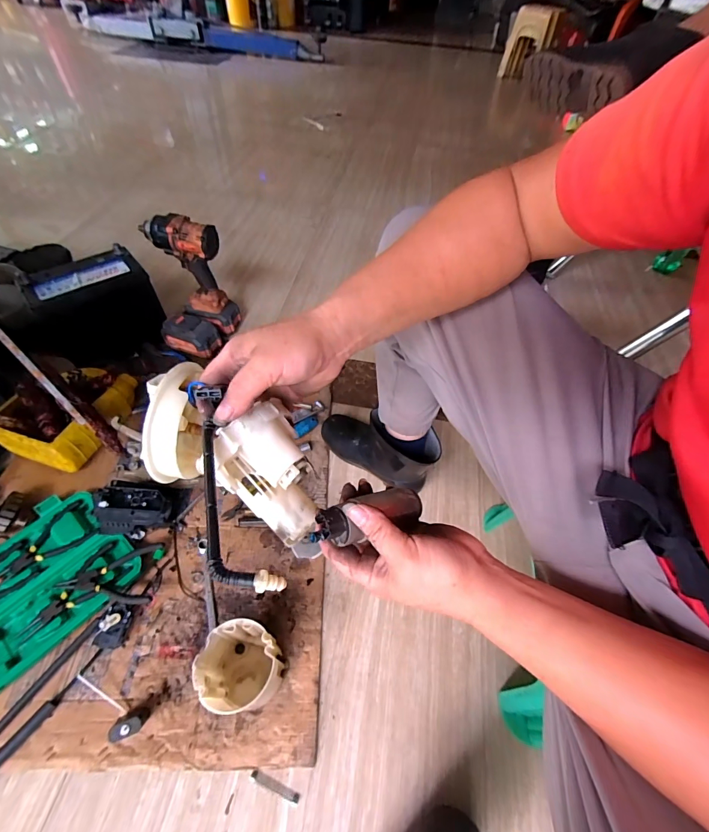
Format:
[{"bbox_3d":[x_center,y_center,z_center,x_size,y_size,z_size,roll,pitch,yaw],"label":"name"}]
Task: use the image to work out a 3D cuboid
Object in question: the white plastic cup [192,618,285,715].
[{"bbox_3d":[-0.157,0.351,0.513,0.099,0.114,0.093,2,54,-3],"label":"white plastic cup"}]

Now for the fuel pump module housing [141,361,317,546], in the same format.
[{"bbox_3d":[-0.107,0.034,0.342,0.176,0.085,0.092,22,62,11],"label":"fuel pump module housing"}]

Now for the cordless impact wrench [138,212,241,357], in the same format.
[{"bbox_3d":[-0.389,-0.305,0.891,0.173,0.305,0.115,-4,28,-4],"label":"cordless impact wrench"}]

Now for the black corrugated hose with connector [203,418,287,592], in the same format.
[{"bbox_3d":[-0.094,0.065,0.280,0.041,0.019,0.142,-20,60,-12],"label":"black corrugated hose with connector"}]

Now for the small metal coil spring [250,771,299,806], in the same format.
[{"bbox_3d":[-0.106,0.493,0.494,0.069,0.006,0.012,18,55,9],"label":"small metal coil spring"}]

